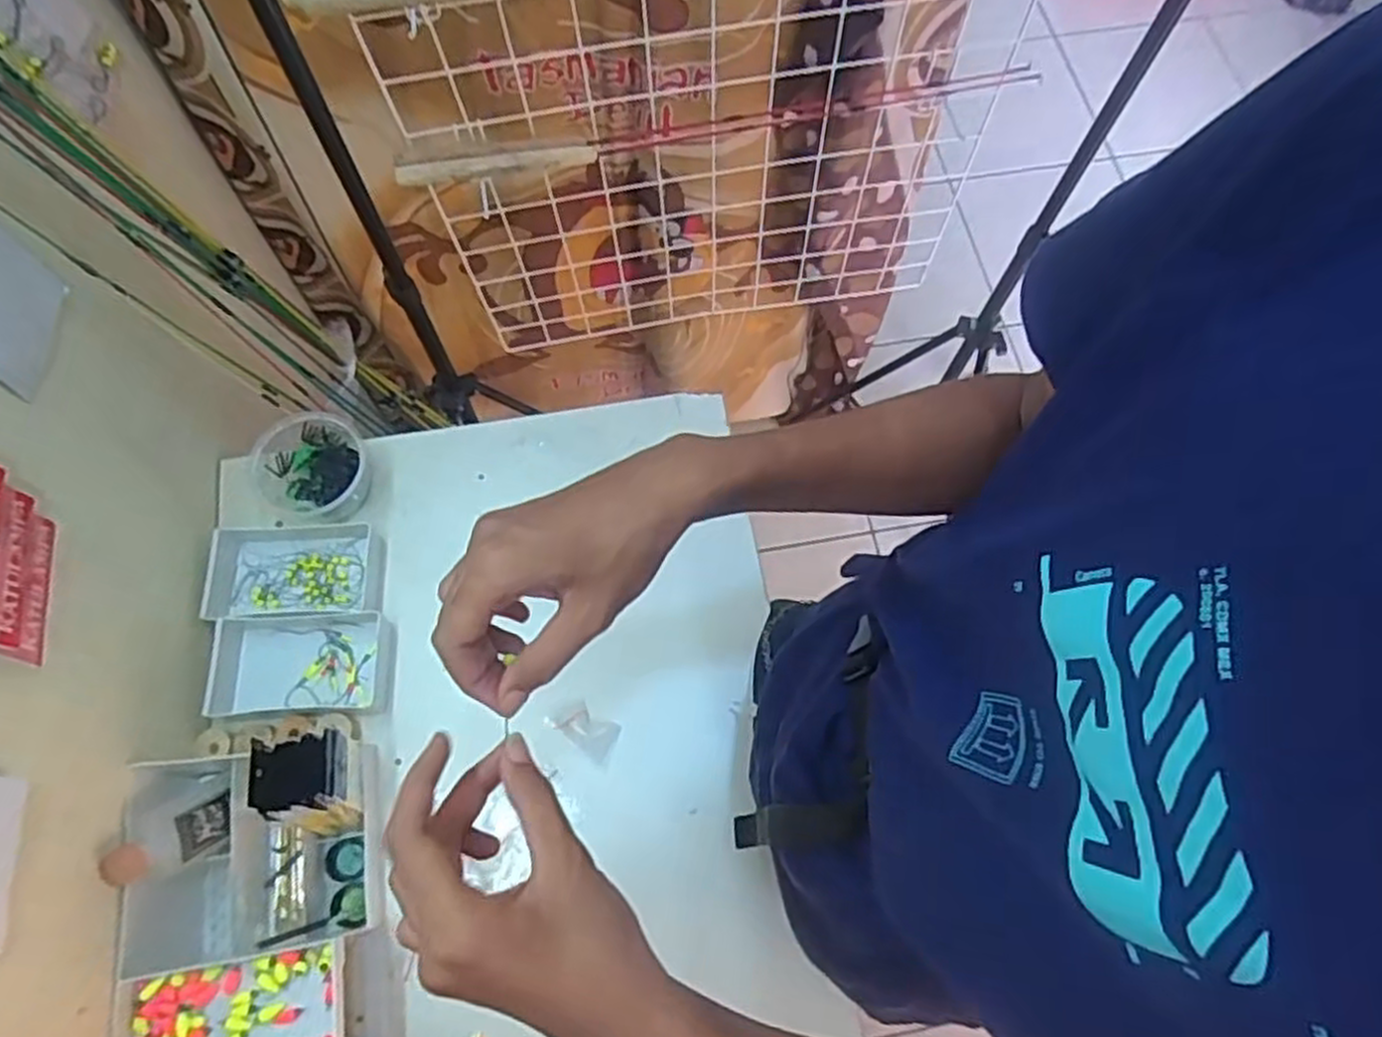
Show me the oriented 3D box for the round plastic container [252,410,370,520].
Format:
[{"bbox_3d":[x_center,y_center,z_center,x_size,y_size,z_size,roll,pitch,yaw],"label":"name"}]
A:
[{"bbox_3d":[-0.356,-0.046,0.748,0.105,0.048,0.095,11,69,3],"label":"round plastic container"}]

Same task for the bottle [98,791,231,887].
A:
[{"bbox_3d":[-0.375,0.233,0.580,0.039,0.094,0.027,40,105,13],"label":"bottle"}]

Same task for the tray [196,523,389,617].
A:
[{"bbox_3d":[-0.356,0.045,0.722,0.141,0.032,0.086,-2,68,-2],"label":"tray"}]

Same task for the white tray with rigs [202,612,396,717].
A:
[{"bbox_3d":[-0.339,0.126,0.693,0.144,0.028,0.085,-3,68,-2],"label":"white tray with rigs"}]

